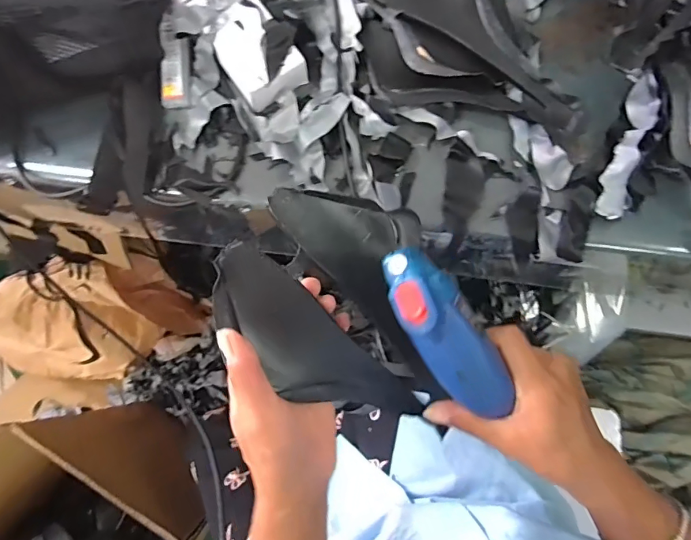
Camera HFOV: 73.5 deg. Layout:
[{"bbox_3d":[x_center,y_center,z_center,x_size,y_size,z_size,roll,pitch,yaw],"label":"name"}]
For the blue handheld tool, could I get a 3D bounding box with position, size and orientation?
[{"bbox_3d":[0.066,0.041,0.288,0.042,0.026,0.123,-36,103,-8],"label":"blue handheld tool"}]

